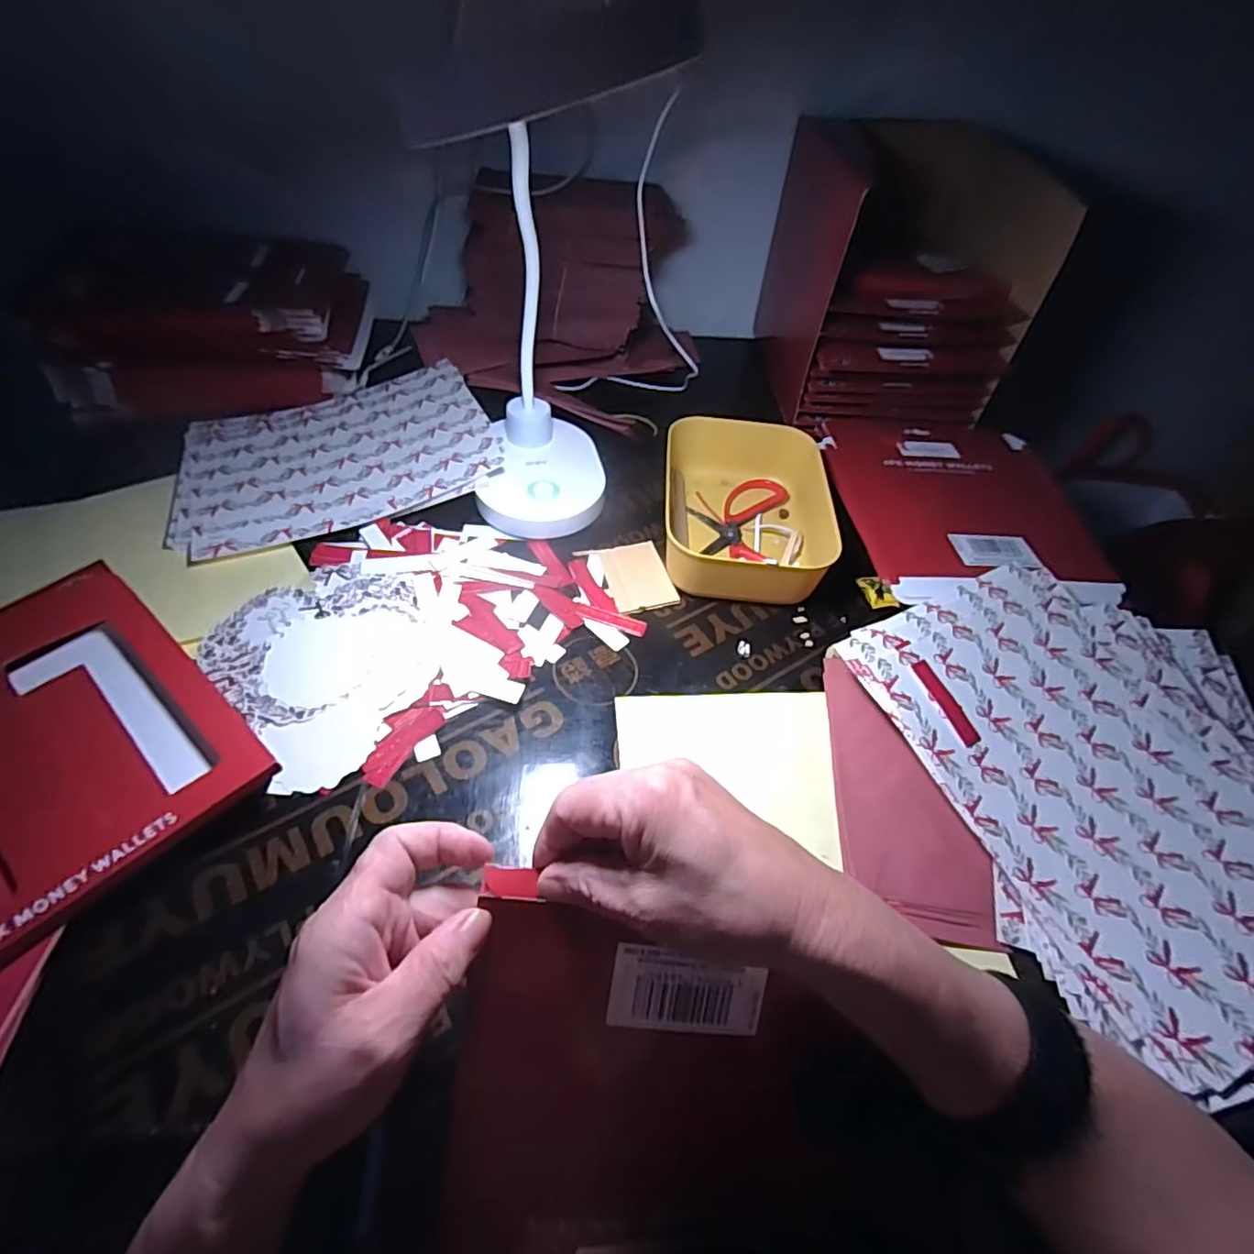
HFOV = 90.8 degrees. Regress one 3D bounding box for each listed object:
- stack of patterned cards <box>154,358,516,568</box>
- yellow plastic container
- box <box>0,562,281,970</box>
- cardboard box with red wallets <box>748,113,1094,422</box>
[{"bbox_3d":[-0.265,-0.163,0.564,0.268,0.023,0.196,-15,53,-16],"label":"stack of patterned cards"},{"bbox_3d":[0.104,-0.105,0.538,0.141,0.052,0.192,5,50,-1],"label":"yellow plastic container"},{"bbox_3d":[-0.343,0.073,0.338,0.221,0.018,0.197,36,52,22],"label":"box"},{"bbox_3d":[0.276,-0.378,0.650,0.208,0.189,0.245,-1,51,-6],"label":"cardboard box with red wallets"}]

